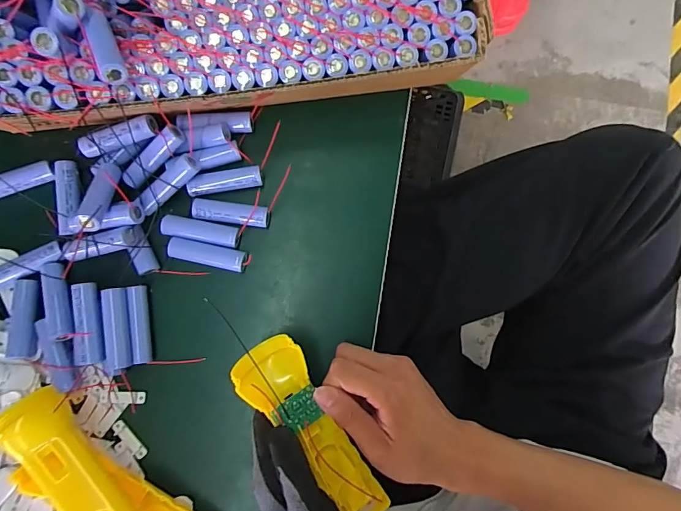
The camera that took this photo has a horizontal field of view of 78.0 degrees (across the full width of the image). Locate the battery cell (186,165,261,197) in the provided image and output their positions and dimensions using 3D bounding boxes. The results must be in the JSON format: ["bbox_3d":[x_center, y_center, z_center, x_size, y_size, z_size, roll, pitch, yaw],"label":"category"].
[{"bbox_3d":[-0.104,-0.067,0.377,0.063,0.017,0.022,-15,85,-18],"label":"battery cell"}]

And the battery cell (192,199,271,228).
[{"bbox_3d":[-0.096,-0.038,0.375,0.066,0.020,0.020,7,87,-7],"label":"battery cell"}]

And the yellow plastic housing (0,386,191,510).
[{"bbox_3d":[-0.180,0.185,0.316,0.067,0.052,0.193,-40,101,2],"label":"yellow plastic housing"}]

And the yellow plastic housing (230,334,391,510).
[{"bbox_3d":[-0.019,0.137,0.316,0.045,0.028,0.162,-29,101,3],"label":"yellow plastic housing"}]

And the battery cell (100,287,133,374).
[{"bbox_3d":[-0.180,0.060,0.338,0.015,0.016,0.065,-5,85,-1],"label":"battery cell"}]

